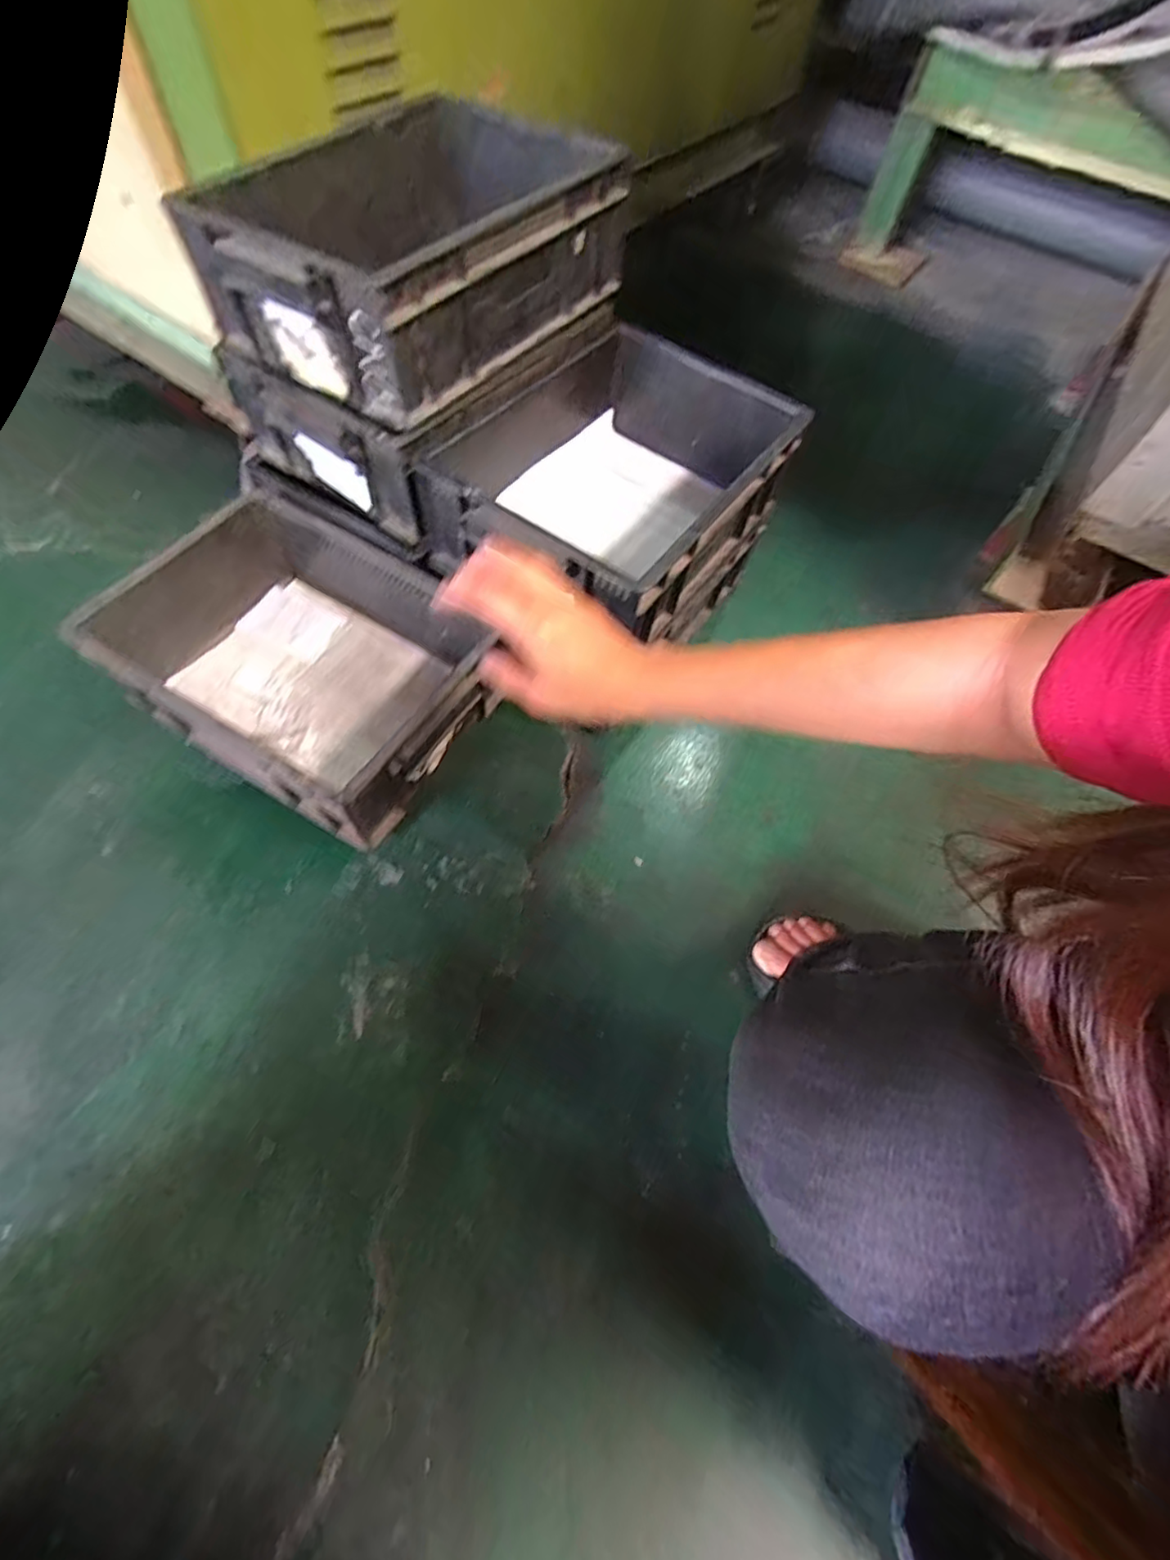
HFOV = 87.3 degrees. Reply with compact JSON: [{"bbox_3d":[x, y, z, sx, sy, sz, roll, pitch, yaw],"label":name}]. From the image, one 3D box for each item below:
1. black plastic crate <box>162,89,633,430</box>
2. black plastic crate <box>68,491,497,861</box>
[{"bbox_3d":[-0.158,-0.502,0.582,0.252,0.113,0.342,35,64,14],"label":"black plastic crate"},{"bbox_3d":[-0.285,-0.123,0.632,0.350,0.121,0.245,29,65,10],"label":"black plastic crate"}]

